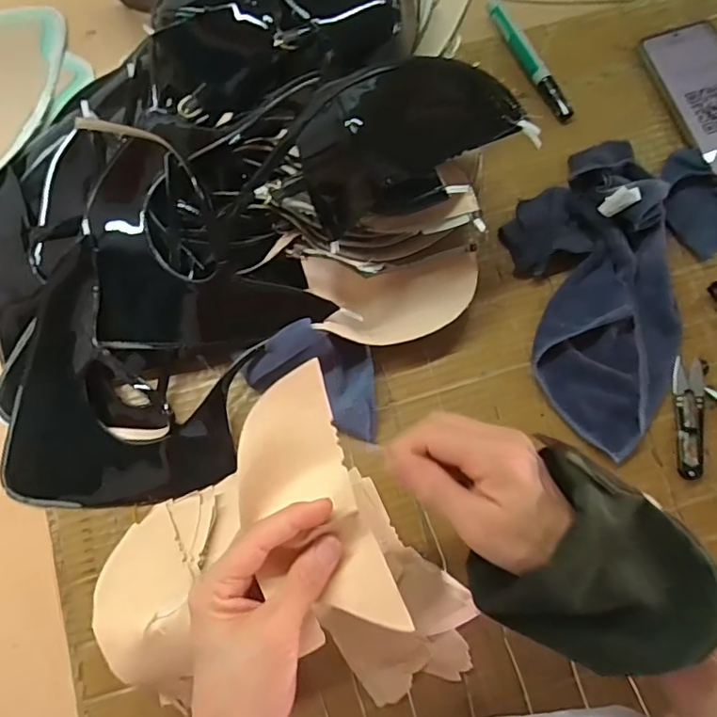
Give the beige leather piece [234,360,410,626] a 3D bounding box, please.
[{"bbox_3d":[-0.030,0.087,0.314,0.073,0.012,0.152,-23,77,-6],"label":"beige leather piece"}]

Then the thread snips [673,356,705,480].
[{"bbox_3d":[0.278,0.049,0.450,0.023,0.005,0.099,6,78,0],"label":"thread snips"}]

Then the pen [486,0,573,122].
[{"bbox_3d":[0.165,-0.289,0.519,0.017,0.020,0.136,-28,80,-7],"label":"pen"}]

